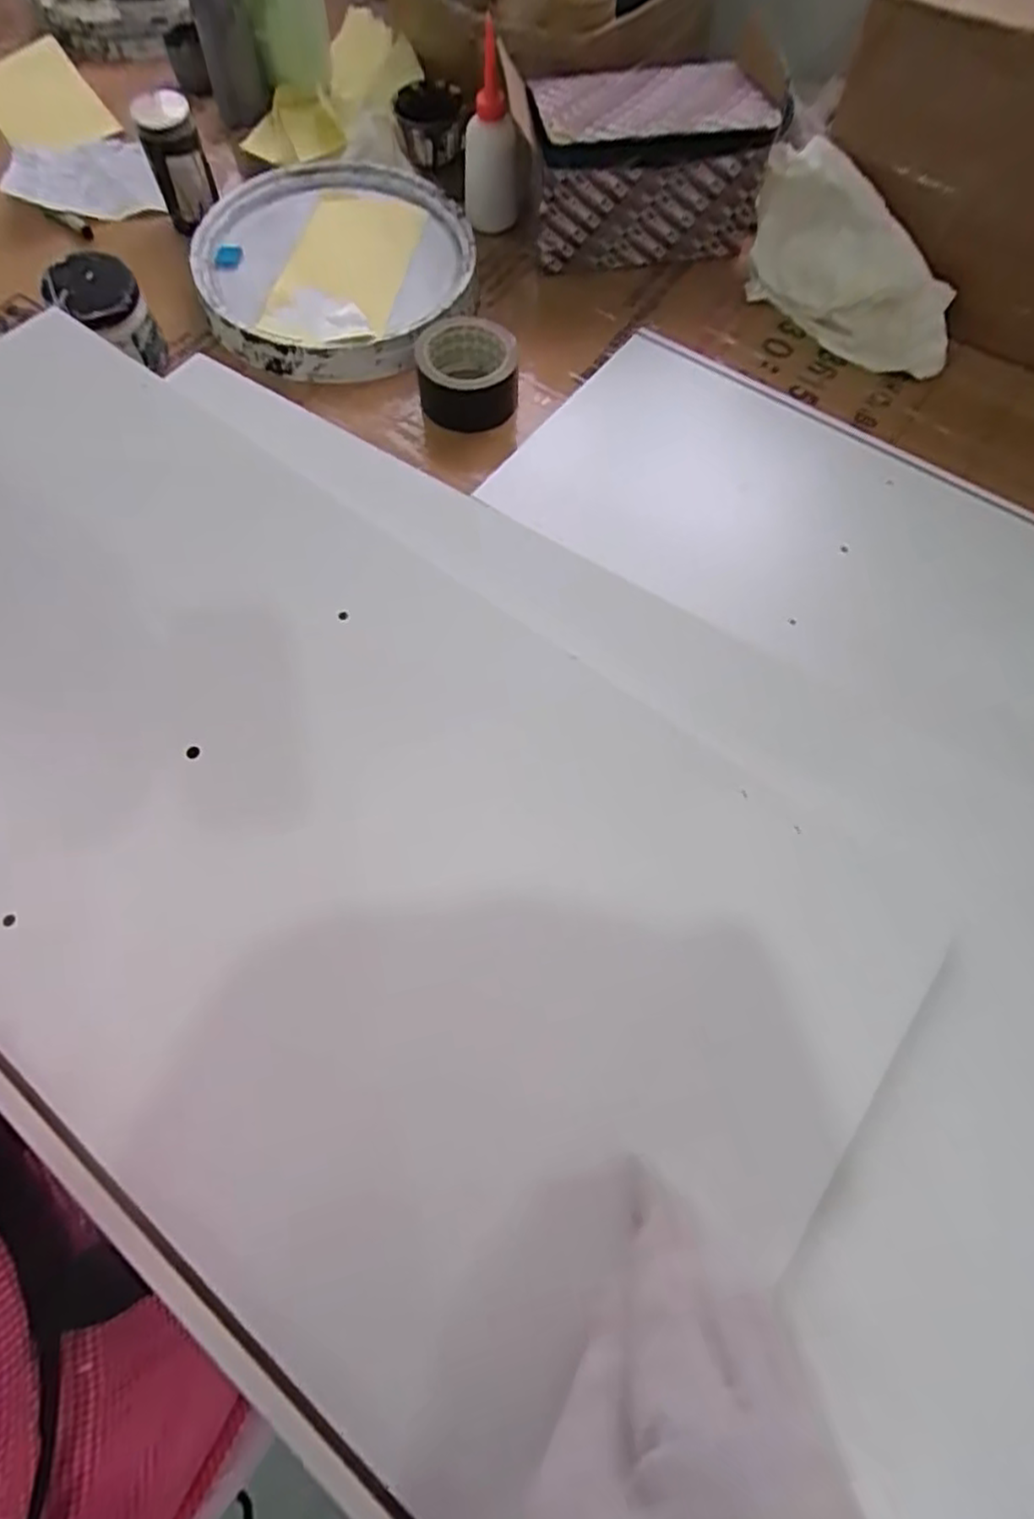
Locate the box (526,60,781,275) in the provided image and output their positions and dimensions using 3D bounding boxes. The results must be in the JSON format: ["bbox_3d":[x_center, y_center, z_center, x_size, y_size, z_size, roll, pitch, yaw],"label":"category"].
[{"bbox_3d":[0.124,-0.599,0.683,0.229,0.119,0.149,-3,68,-2],"label":"box"}]

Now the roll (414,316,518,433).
[{"bbox_3d":[-0.046,-0.365,0.638,0.094,0.055,0.090,-3,68,-2],"label":"roll"}]

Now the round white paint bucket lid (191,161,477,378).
[{"bbox_3d":[-0.182,-0.496,0.681,0.271,0.048,0.272,-13,69,-6],"label":"round white paint bucket lid"}]

